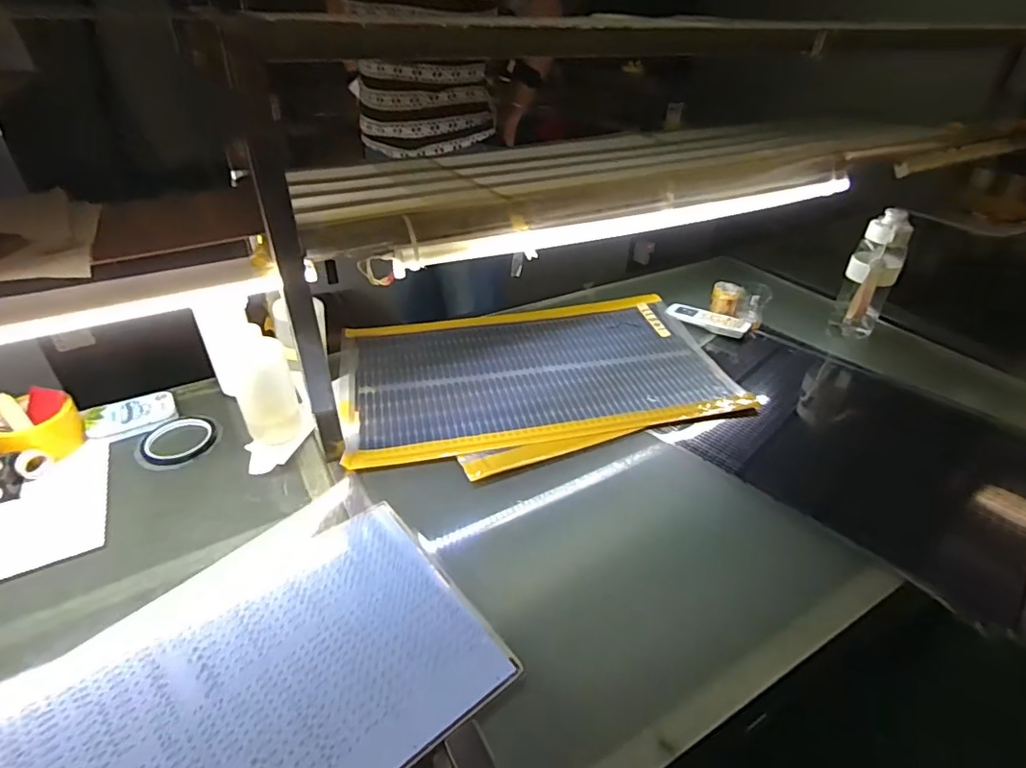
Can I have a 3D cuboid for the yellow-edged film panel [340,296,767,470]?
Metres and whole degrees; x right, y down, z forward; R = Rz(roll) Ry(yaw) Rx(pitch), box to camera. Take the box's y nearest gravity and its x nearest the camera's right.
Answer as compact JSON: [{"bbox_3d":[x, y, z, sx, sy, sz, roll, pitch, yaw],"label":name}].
[{"bbox_3d":[0.036,-0.030,0.931,0.638,0.014,0.396,-8,38,-13],"label":"yellow-edged film panel"}]

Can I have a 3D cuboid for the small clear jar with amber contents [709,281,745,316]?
[{"bbox_3d":[0.423,-0.170,1.054,0.065,0.050,0.052,17,39,21],"label":"small clear jar with amber contents"}]

